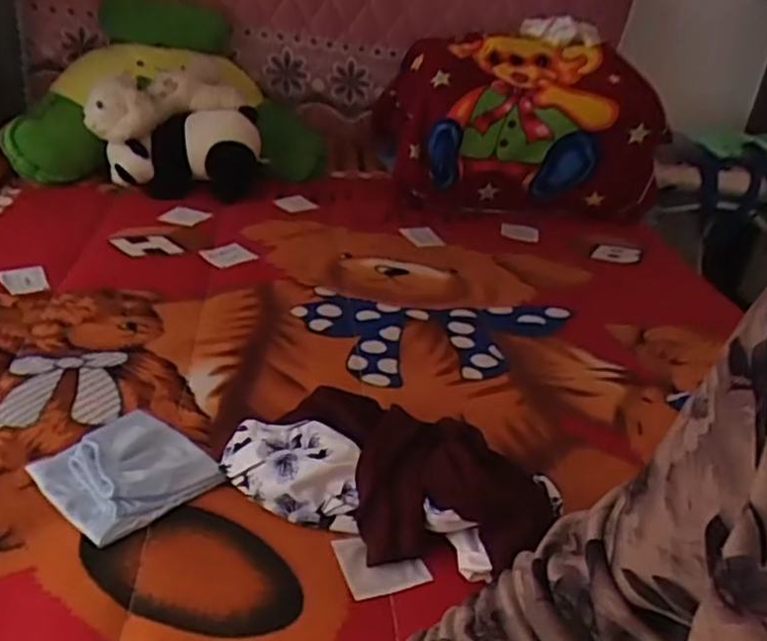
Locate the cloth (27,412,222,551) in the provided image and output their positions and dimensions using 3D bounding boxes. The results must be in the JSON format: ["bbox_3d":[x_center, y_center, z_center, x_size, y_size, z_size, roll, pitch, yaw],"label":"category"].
[{"bbox_3d":[-0.274,0.156,0.741,0.157,0.025,0.151,27,36,32],"label":"cloth"}]

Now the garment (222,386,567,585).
[{"bbox_3d":[0.011,0.150,0.745,0.336,0.081,0.191,18,31,18],"label":"garment"}]

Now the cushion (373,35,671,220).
[{"bbox_3d":[0.332,-0.460,1.640,0.612,0.363,0.319,-2,31,-15],"label":"cushion"}]

